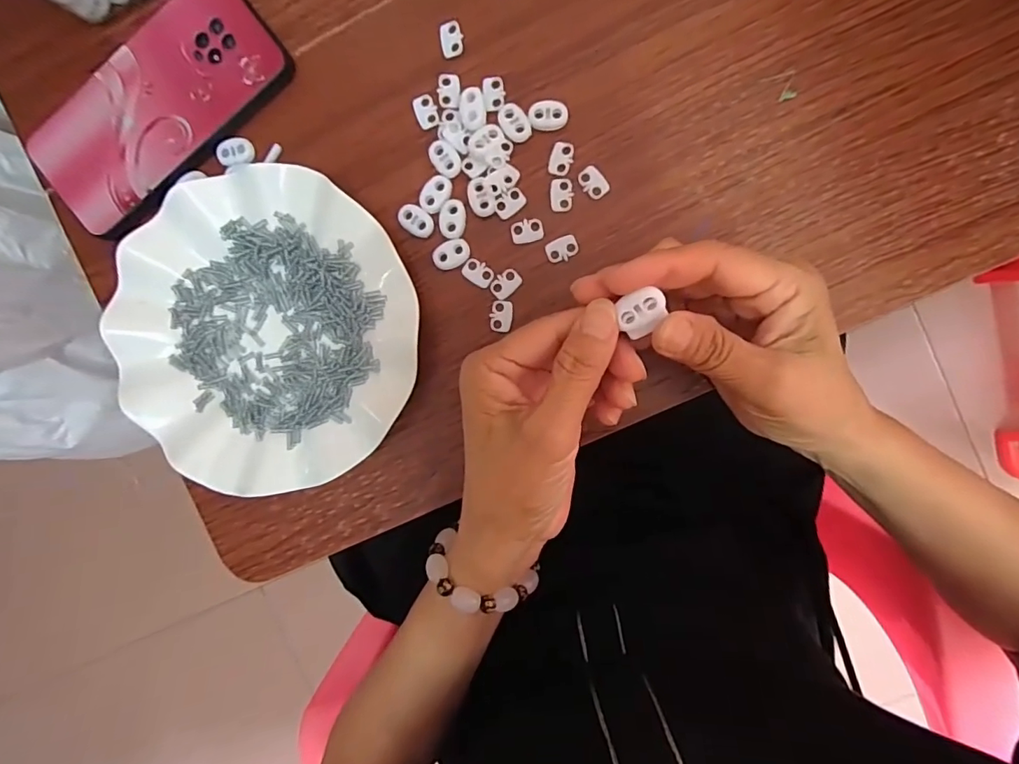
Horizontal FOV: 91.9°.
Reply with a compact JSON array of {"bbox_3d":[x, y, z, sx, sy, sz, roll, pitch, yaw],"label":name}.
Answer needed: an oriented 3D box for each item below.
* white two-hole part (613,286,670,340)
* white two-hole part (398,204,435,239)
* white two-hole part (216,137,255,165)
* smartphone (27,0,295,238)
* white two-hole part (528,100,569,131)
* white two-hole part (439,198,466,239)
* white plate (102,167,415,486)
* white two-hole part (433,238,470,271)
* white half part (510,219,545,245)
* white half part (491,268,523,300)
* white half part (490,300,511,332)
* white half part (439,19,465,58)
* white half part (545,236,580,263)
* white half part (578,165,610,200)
[{"bbox_3d":[0.056,-0.029,0.208,0.018,0.008,0.017,-29,90,4],"label":"white two-hole part"},{"bbox_3d":[-0.056,-0.097,0.296,0.023,0.004,0.015,37,96,1],"label":"white two-hole part"},{"bbox_3d":[-0.168,-0.142,0.302,0.021,0.005,0.017,-3,94,5],"label":"white two-hole part"},{"bbox_3d":[-0.213,-0.164,0.297,0.164,0.007,0.083,-38,91,6],"label":"smartphone"},{"bbox_3d":[0.023,-0.155,0.286,0.022,0.004,0.016,-4,94,5],"label":"white two-hole part"},{"bbox_3d":[-0.034,-0.097,0.294,0.015,0.004,0.023,5,95,4],"label":"white two-hole part"},{"bbox_3d":[-0.145,-0.029,0.295,0.180,0.025,0.180,0,94,4],"label":"white plate"},{"bbox_3d":[-0.035,-0.077,0.296,0.023,0.004,0.015,-23,92,6],"label":"white two-hole part"},{"bbox_3d":[0.011,-0.090,0.292,0.019,0.004,0.013,-10,94,5],"label":"white half part"},{"bbox_3d":[-0.002,-0.059,0.295,0.019,0.004,0.013,-41,90,6],"label":"white half part"},{"bbox_3d":[-0.005,-0.040,0.298,0.012,0.004,0.019,5,95,4],"label":"white half part"},{"bbox_3d":[-0.034,-0.201,0.288,0.013,0.004,0.019,-14,93,5],"label":"white half part"},{"bbox_3d":[0.032,-0.078,0.292,0.019,0.004,0.013,-22,92,6],"label":"white half part"},{"bbox_3d":[0.050,-0.117,0.287,0.013,0.004,0.019,-41,90,6],"label":"white half part"}]

